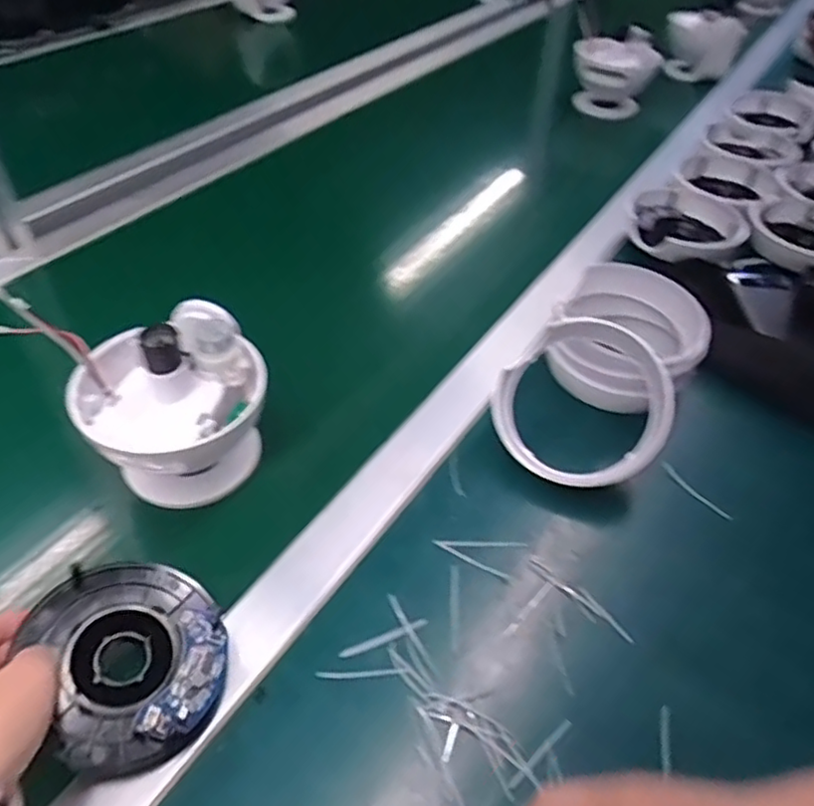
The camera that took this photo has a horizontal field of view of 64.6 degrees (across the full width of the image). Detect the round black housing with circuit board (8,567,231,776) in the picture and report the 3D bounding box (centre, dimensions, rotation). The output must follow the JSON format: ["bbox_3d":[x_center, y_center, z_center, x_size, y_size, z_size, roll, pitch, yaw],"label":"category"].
[{"bbox_3d":[-0.142,0.133,0.340,0.086,0.025,0.103,-21,62,-29],"label":"round black housing with circuit board"}]

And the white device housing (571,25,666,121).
[{"bbox_3d":[0.294,-0.466,0.925,0.116,0.116,0.089,15,49,14],"label":"white device housing"}]

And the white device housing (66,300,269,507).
[{"bbox_3d":[-0.152,-0.001,0.422,0.113,0.105,0.103,0,47,0],"label":"white device housing"}]

